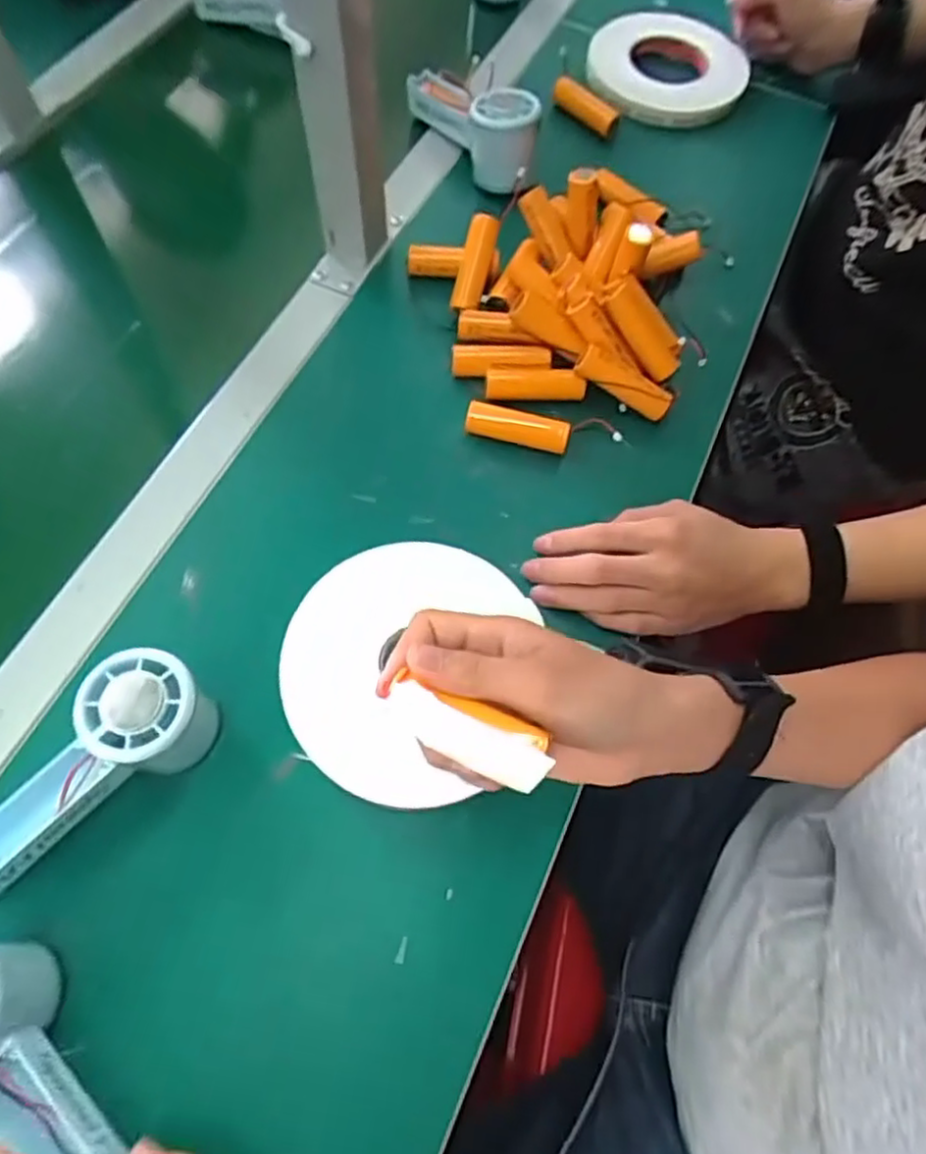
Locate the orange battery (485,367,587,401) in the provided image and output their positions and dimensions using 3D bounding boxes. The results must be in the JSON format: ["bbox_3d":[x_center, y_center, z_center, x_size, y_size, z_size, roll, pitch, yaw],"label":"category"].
[{"bbox_3d":[0.052,-0.140,0.496,0.070,0.019,0.017,2,65,-2],"label":"orange battery"}]

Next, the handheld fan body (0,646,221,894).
[{"bbox_3d":[-0.195,0.108,0.351,0.053,0.053,0.148,34,68,12],"label":"handheld fan body"}]

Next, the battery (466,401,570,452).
[{"bbox_3d":[0.038,-0.103,0.484,0.071,0.024,0.019,14,66,3],"label":"battery"}]

